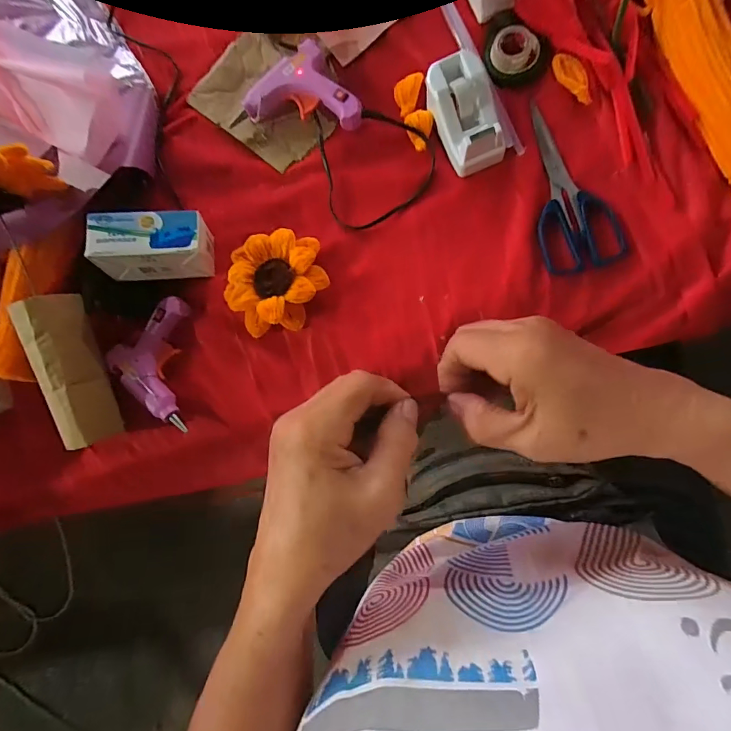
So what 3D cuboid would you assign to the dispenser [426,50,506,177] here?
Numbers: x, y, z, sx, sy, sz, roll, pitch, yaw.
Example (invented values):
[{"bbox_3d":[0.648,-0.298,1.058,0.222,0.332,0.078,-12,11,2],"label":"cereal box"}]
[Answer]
[{"bbox_3d":[0.097,-0.246,0.405,0.054,0.039,0.100,-21,82,5],"label":"dispenser"}]

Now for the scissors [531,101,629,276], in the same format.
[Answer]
[{"bbox_3d":[0.197,-0.176,0.405,0.072,0.009,0.171,-13,83,7],"label":"scissors"}]

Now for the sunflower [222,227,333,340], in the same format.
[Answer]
[{"bbox_3d":[-0.092,-0.085,0.427,0.100,0.028,0.098,-11,83,7],"label":"sunflower"}]

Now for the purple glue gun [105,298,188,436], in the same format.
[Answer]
[{"bbox_3d":[-0.229,-0.003,0.443,0.074,0.026,0.135,0,84,8],"label":"purple glue gun"}]

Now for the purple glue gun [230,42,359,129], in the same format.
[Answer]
[{"bbox_3d":[-0.069,-0.294,0.440,0.137,0.029,0.076,9,86,9],"label":"purple glue gun"}]

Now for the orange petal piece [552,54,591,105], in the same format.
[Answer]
[{"bbox_3d":[0.205,-0.282,0.406,0.022,0.011,0.056,-38,81,4],"label":"orange petal piece"}]

